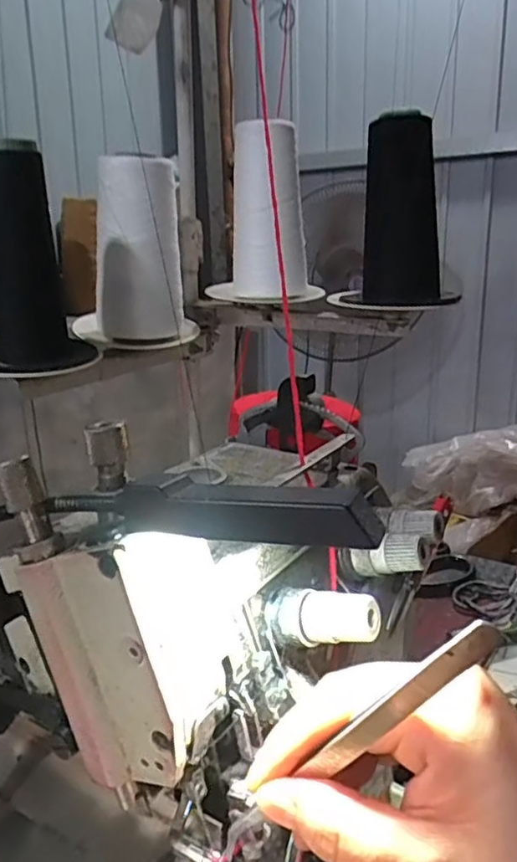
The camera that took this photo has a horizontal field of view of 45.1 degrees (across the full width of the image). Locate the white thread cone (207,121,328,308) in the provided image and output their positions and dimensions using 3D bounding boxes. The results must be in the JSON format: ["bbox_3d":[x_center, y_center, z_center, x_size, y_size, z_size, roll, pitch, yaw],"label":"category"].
[{"bbox_3d":[0.009,-0.214,0.629,0.117,0.163,0.113,-4,16,-11],"label":"white thread cone"}]

